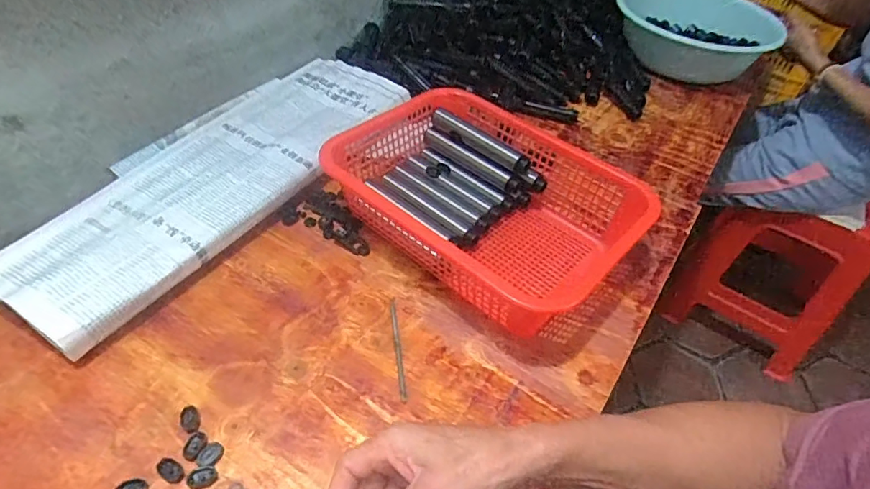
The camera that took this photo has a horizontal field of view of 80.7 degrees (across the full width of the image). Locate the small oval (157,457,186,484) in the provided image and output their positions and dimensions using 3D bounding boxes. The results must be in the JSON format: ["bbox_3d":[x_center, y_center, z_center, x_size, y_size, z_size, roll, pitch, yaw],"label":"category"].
[{"bbox_3d":[-0.215,0.184,0.417,0.024,0.004,0.014,26,47,18],"label":"small oval"}]

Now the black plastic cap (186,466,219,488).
[{"bbox_3d":[-0.189,0.188,0.415,0.023,0.004,0.017,-5,45,-12],"label":"black plastic cap"}]

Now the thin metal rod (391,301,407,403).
[{"bbox_3d":[-0.038,0.102,0.516,0.007,0.008,0.118,-2,45,-10],"label":"thin metal rod"}]

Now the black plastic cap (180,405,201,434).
[{"bbox_3d":[-0.211,0.150,0.442,0.017,0.004,0.026,-21,51,-26],"label":"black plastic cap"}]

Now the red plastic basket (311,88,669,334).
[{"bbox_3d":[0.058,-0.044,0.612,0.328,0.102,0.252,34,51,24],"label":"red plastic basket"}]

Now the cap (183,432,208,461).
[{"bbox_3d":[-0.200,0.167,0.426,0.015,0.004,0.023,16,45,9],"label":"cap"}]

